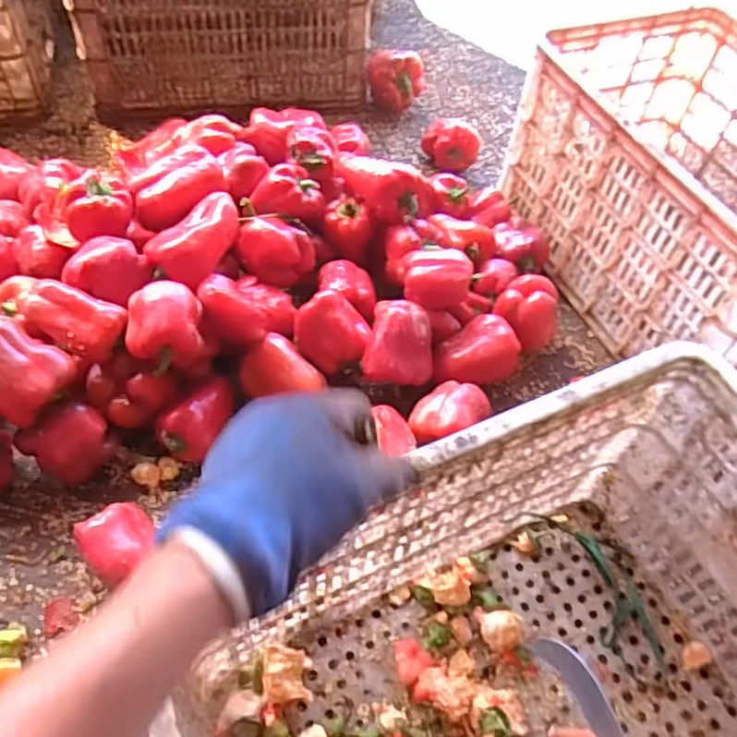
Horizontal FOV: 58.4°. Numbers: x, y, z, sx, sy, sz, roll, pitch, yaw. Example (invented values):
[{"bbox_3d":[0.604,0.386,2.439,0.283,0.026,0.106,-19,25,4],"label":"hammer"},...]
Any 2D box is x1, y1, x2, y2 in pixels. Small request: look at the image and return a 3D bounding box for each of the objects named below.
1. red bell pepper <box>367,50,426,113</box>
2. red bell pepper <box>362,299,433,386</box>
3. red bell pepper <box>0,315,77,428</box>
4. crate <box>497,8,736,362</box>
[{"bbox_3d":[0.048,-0.514,1.173,0.084,0.096,0.083,3,53,-4],"label":"red bell pepper"},{"bbox_3d":[0.035,-0.032,0.786,0.082,0.058,0.098,6,92,-12],"label":"red bell pepper"},{"bbox_3d":[-0.348,-0.002,0.665,0.083,0.060,0.095,-32,63,-26],"label":"red bell pepper"},{"bbox_3d":[0.425,-0.225,0.868,0.278,0.254,0.477,-17,57,-18],"label":"crate"}]

